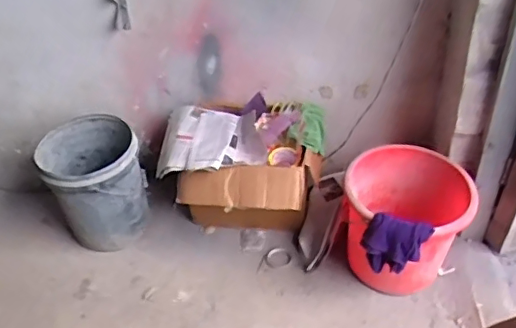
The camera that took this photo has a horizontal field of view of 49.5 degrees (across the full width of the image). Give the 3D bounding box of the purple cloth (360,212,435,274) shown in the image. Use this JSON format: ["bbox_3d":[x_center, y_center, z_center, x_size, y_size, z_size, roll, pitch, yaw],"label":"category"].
[{"bbox_3d":[0.377,0.220,1.542,0.178,0.173,0.061,-1,38,3],"label":"purple cloth"}]

